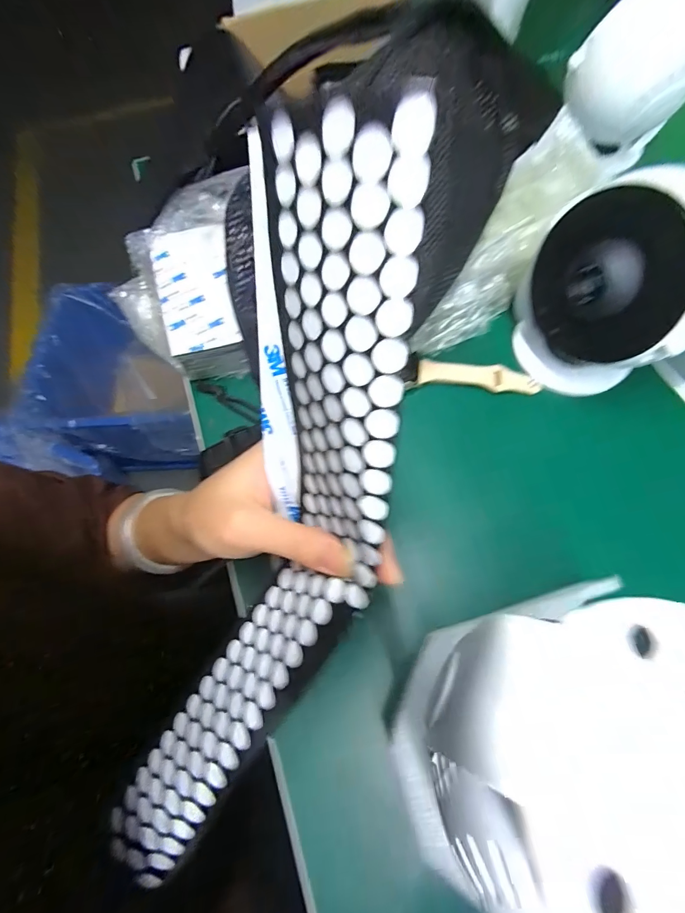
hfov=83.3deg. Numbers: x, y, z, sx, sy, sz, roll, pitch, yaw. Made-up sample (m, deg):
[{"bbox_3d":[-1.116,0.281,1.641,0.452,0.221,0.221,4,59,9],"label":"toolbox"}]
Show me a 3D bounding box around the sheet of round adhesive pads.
[{"bbox_3d":[-0.028,0.043,0.158,0.070,0.057,0.288,20,109,11],"label":"sheet of round adhesive pads"}]

